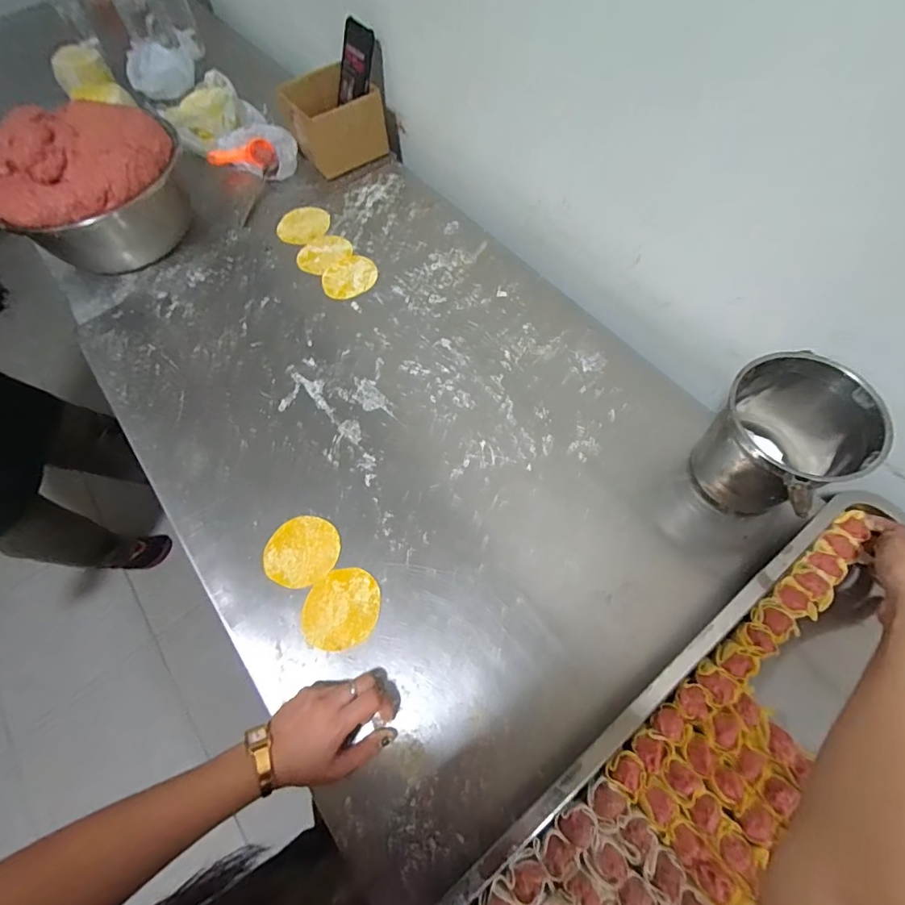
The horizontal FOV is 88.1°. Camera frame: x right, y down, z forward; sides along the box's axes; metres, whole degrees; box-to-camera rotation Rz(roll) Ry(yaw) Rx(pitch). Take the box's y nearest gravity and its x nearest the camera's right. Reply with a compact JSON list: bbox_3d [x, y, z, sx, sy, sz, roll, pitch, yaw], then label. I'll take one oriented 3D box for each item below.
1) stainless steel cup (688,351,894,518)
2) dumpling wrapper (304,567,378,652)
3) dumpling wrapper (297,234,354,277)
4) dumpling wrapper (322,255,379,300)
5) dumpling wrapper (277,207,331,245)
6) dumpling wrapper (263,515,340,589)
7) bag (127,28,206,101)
[{"bbox_3d":[0.336,-0.010,0.498,0.124,0.145,0.126,-1,65,2],"label":"stainless steel cup"},{"bbox_3d":[-0.120,0.169,0.507,0.082,0.004,0.079,-1,65,2],"label":"dumpling wrapper"},{"bbox_3d":[-0.210,-0.324,0.764,0.087,0.004,0.087,-1,65,2],"label":"dumpling wrapper"},{"bbox_3d":[-0.163,-0.278,0.739,0.089,0.005,0.080,-27,66,-10],"label":"dumpling wrapper"},{"bbox_3d":[-0.250,-0.381,0.786,0.084,0.004,0.083,2,66,2],"label":"dumpling wrapper"},{"bbox_3d":[-0.174,0.113,0.541,0.084,0.004,0.080,-11,65,-3],"label":"dumpling wrapper"},{"bbox_3d":[-0.575,-0.781,0.952,0.160,0.093,0.058,-24,64,-8],"label":"bag"}]

